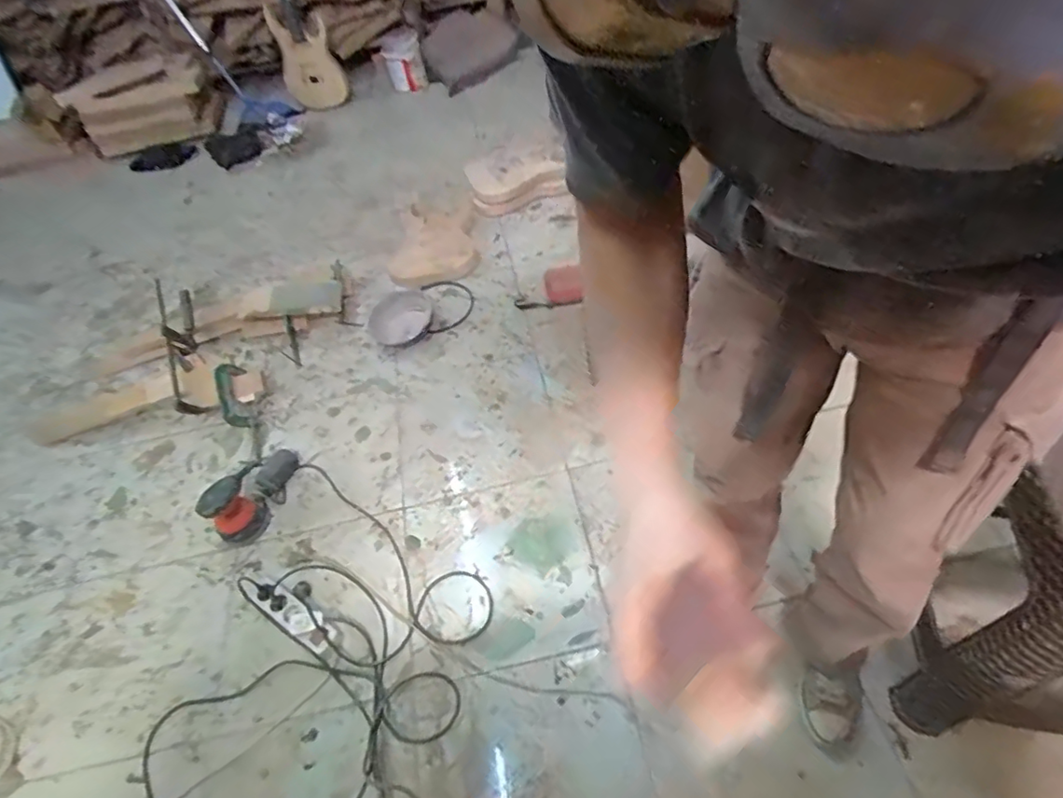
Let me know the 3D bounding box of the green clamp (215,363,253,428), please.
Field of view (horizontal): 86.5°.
[{"bbox_3d":[-0.782,-0.005,1.482,0.032,0.167,0.083,-10,4,31],"label":"green clamp"}]

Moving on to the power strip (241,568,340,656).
[{"bbox_3d":[-0.513,0.437,1.178,0.254,0.058,0.065,23,58,25],"label":"power strip"}]

